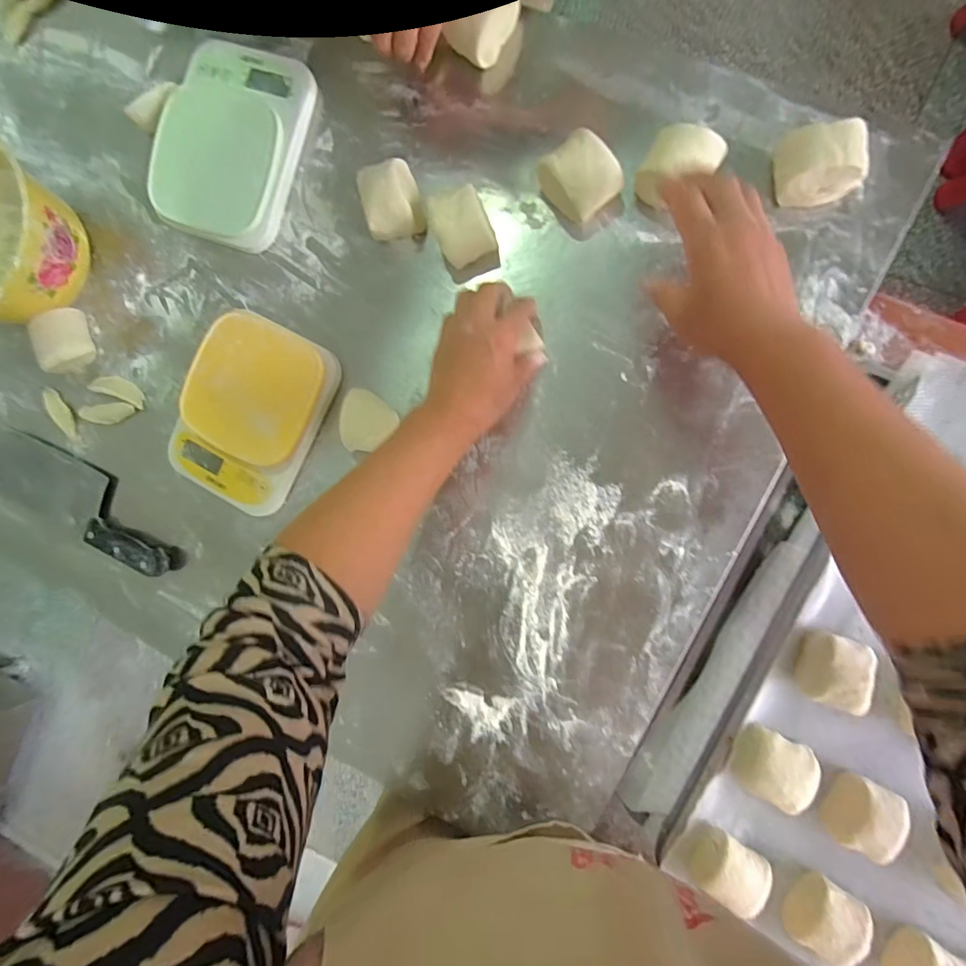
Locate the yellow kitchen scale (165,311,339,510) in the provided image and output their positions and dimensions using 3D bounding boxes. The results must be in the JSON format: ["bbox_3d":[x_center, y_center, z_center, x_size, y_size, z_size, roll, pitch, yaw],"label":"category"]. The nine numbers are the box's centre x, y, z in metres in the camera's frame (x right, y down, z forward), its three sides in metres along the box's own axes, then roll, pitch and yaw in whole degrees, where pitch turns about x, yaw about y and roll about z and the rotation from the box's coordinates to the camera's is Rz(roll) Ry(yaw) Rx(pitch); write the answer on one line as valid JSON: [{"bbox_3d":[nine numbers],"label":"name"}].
[{"bbox_3d":[-0.252,-0.074,0.506,0.145,0.035,0.196,28,96,8],"label":"yellow kitchen scale"}]

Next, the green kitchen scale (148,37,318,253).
[{"bbox_3d":[-0.271,-0.364,0.497,0.148,0.042,0.199,19,95,8],"label":"green kitchen scale"}]

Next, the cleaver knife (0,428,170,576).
[{"bbox_3d":[-0.486,0.017,0.551,0.288,0.024,0.076,23,95,8],"label":"cleaver knife"}]

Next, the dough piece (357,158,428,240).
[{"bbox_3d":[-0.092,-0.282,0.469,0.055,0.038,0.066,-10,90,10],"label":"dough piece"}]

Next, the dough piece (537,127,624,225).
[{"bbox_3d":[0.091,-0.286,0.438,0.060,0.045,0.066,-37,86,9],"label":"dough piece"}]

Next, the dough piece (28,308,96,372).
[{"bbox_3d":[-0.485,-0.165,0.538,0.048,0.035,0.067,-9,90,10],"label":"dough piece"}]

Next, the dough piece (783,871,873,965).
[{"bbox_3d":[0.331,0.425,0.449,0.056,0.043,0.074,40,98,6],"label":"dough piece"}]

